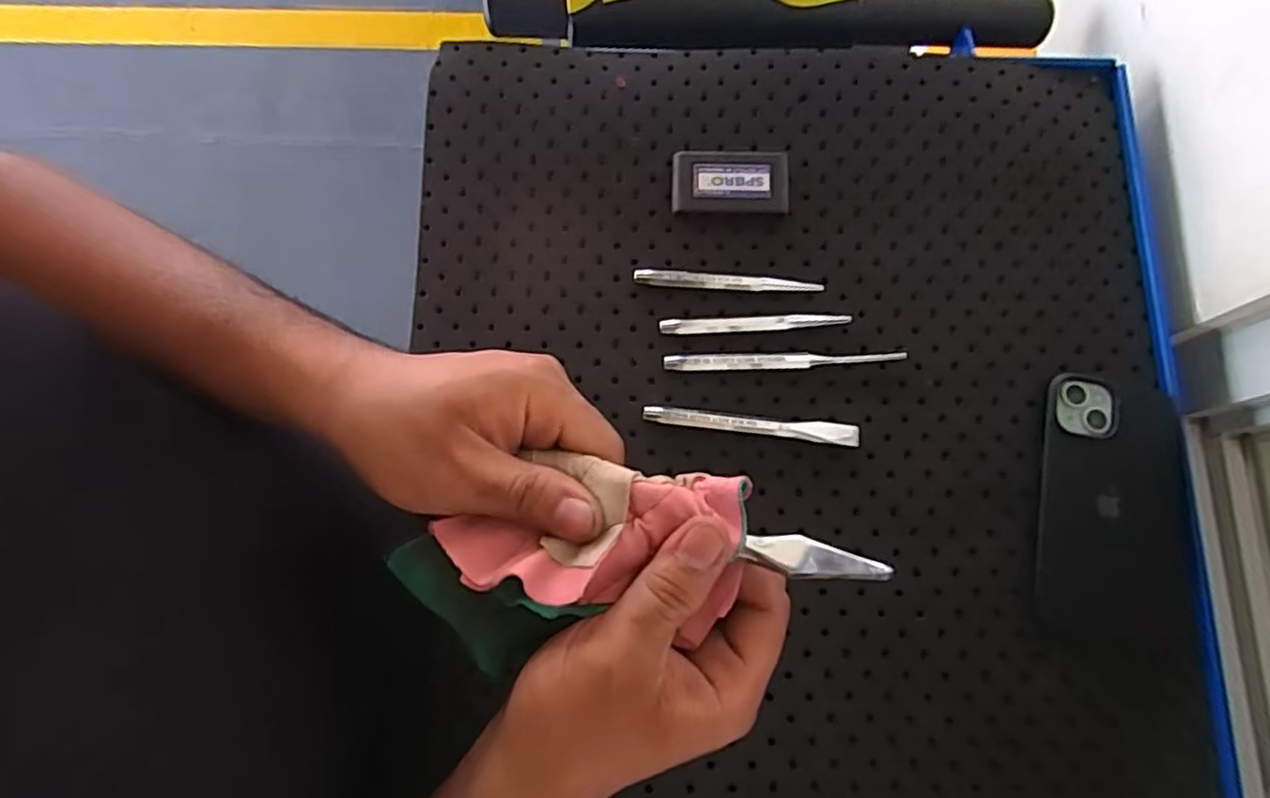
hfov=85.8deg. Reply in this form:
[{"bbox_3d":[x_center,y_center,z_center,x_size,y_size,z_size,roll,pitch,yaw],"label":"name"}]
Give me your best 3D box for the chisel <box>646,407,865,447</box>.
[{"bbox_3d":[0.070,0.016,0.411,0.128,0.011,0.012,6,77,1],"label":"chisel"}]

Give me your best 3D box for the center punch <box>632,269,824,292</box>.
[{"bbox_3d":[0.059,-0.074,0.433,0.118,0.007,0.010,6,77,0],"label":"center punch"}]

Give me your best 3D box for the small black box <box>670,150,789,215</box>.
[{"bbox_3d":[0.061,-0.139,0.439,0.073,0.017,0.041,4,77,0],"label":"small black box"}]

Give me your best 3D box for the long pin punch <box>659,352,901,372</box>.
[{"bbox_3d":[0.093,-0.023,0.426,0.149,0.007,0.010,-1,77,-1],"label":"long pin punch"}]

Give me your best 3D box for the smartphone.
[{"bbox_3d":[0.281,0.062,0.399,0.084,0.015,0.148,10,77,1],"label":"smartphone"}]

